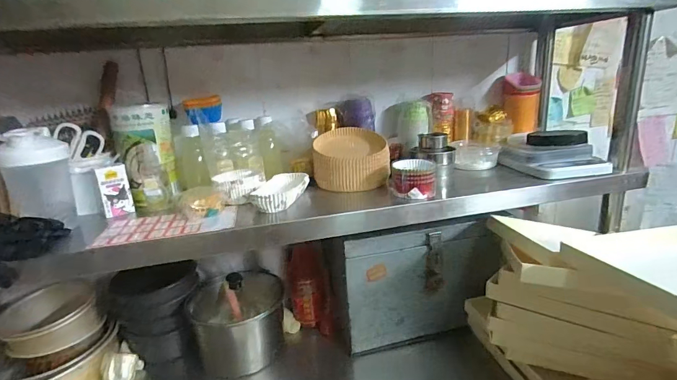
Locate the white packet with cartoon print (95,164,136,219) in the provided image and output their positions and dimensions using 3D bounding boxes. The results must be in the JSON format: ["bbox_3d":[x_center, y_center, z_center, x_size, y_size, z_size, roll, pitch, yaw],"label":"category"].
[{"bbox_3d":[-0.393,0.002,0.661,0.045,0.088,0.016,-13,21,-29],"label":"white packet with cartoon print"}]

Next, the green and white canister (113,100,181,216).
[{"bbox_3d":[-0.358,-0.062,0.696,0.090,0.183,0.080,-6,18,-10],"label":"green and white canister"}]

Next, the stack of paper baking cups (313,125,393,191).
[{"bbox_3d":[0.024,-0.062,0.741,0.147,0.091,0.130,-3,18,0],"label":"stack of paper baking cups"}]

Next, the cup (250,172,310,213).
[{"bbox_3d":[-0.107,0.003,0.671,0.083,0.029,0.137,0,18,9],"label":"cup"}]

